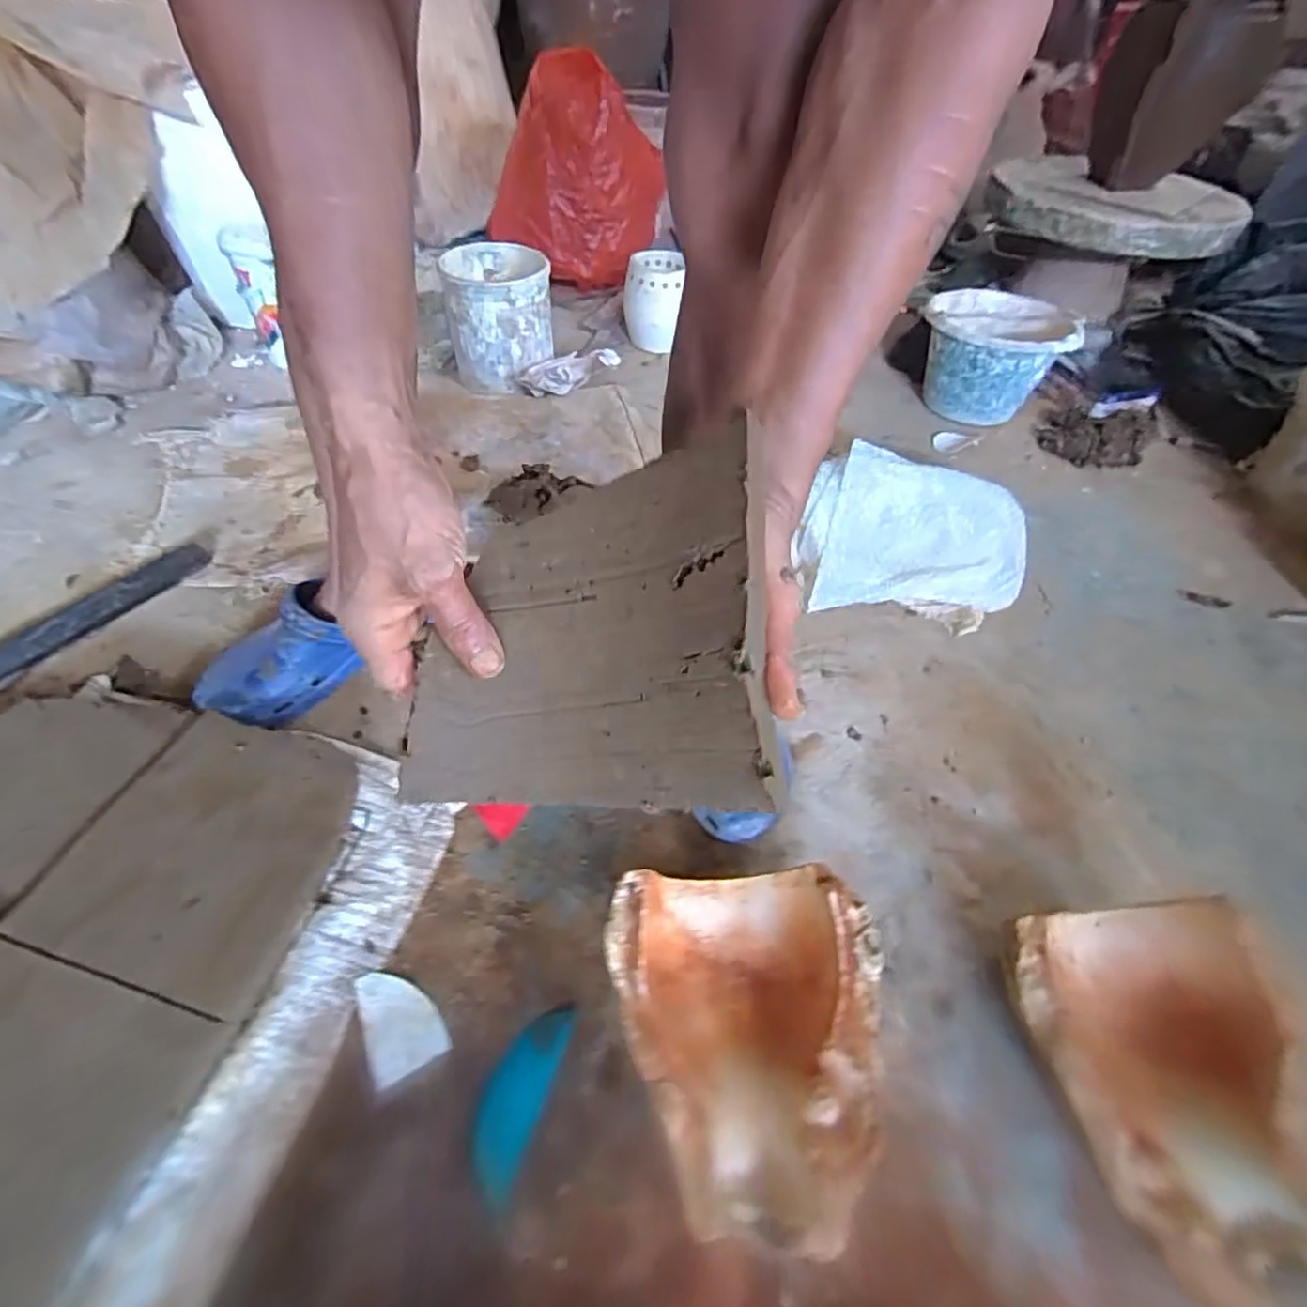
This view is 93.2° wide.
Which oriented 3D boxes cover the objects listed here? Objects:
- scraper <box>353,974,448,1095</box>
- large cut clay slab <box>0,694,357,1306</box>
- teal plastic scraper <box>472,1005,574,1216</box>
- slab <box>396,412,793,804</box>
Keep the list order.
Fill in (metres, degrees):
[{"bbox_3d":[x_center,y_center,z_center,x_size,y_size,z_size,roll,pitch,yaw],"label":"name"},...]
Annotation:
[{"bbox_3d":[-0.201,0.288,0.489,0.054,0.006,0.081,-22,55,-21],"label":"scraper"},{"bbox_3d":[-0.487,0.216,0.454,0.384,0.046,0.414,14,48,5],"label":"large cut clay slab"},{"bbox_3d":[-0.103,0.326,0.458,0.043,0.009,0.121,16,51,9],"label":"teal plastic scraper"},{"bbox_3d":[-0.034,-0.017,0.324,0.184,0.046,0.187,-6,75,24],"label":"slab"}]

